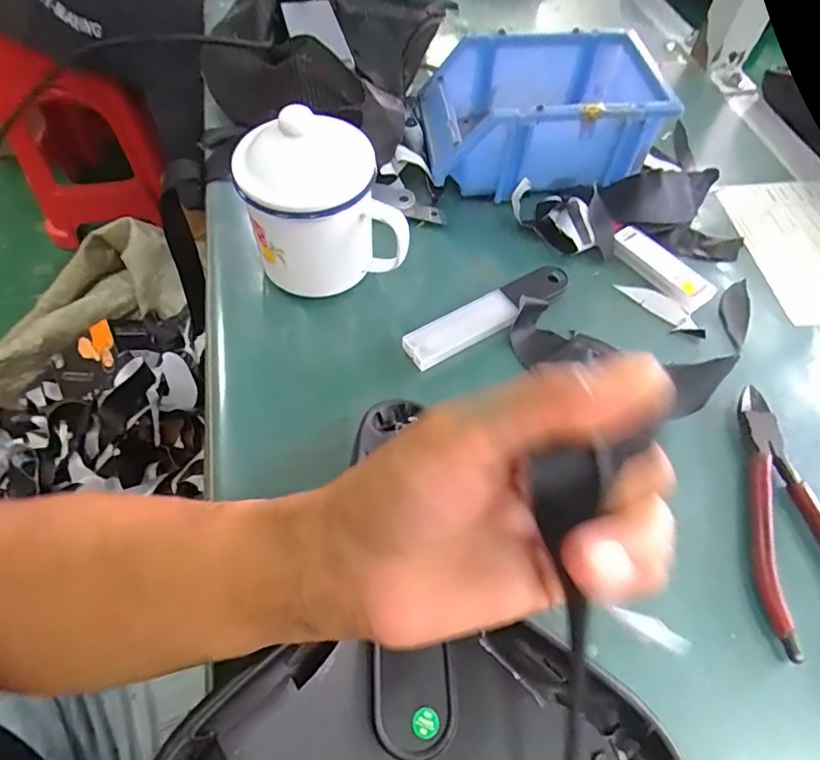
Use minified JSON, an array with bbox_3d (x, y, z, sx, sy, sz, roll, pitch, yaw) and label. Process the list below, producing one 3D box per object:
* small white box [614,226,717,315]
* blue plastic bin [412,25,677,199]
[{"bbox_3d":[0.184,-0.083,0.399,0.027,0.013,0.078,-35,65,-22],"label":"small white box"},{"bbox_3d":[0.104,-0.215,0.441,0.182,0.072,0.122,-3,57,-5],"label":"blue plastic bin"}]

